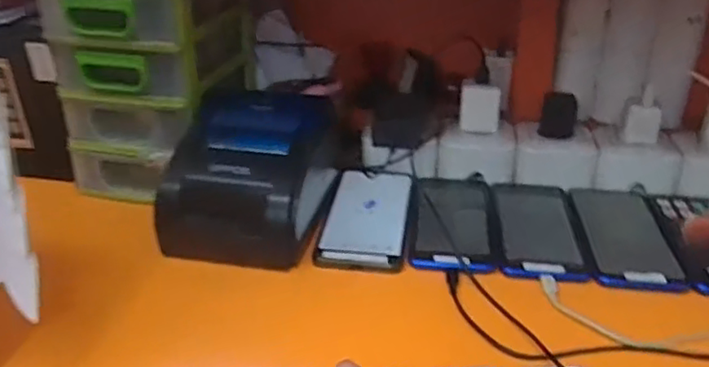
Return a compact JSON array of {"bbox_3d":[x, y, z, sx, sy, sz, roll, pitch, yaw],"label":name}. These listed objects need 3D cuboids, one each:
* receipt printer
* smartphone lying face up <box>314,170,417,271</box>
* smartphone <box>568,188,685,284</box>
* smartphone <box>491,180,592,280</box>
[{"bbox_3d":[-0.094,-0.016,0.605,0.131,0.101,0.177,5,27,10],"label":"receipt printer"},{"bbox_3d":[0.012,0.032,0.613,0.078,0.015,0.169,3,27,7],"label":"smartphone lying face up"},{"bbox_3d":[0.246,0.043,0.602,0.074,0.006,0.168,4,27,10],"label":"smartphone"},{"bbox_3d":[0.171,0.038,0.609,0.074,0.010,0.168,3,27,7],"label":"smartphone"}]

